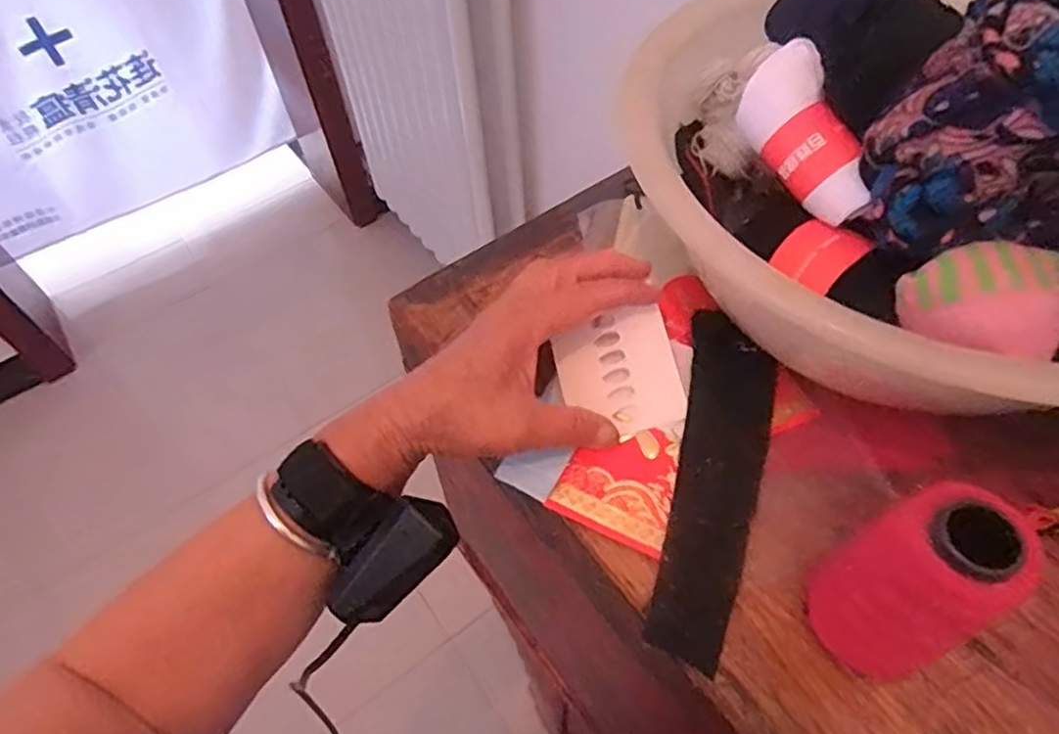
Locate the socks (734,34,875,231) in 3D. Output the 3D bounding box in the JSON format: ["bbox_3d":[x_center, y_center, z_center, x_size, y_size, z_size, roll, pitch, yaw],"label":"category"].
[{"bbox_3d":[0.140,-0.116,0.339,0.044,0.029,0.089,-21,84,-11],"label":"socks"}]

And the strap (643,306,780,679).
[{"bbox_3d":[0.097,0.052,0.341,0.045,0.011,0.187,9,58,13],"label":"strap"}]

